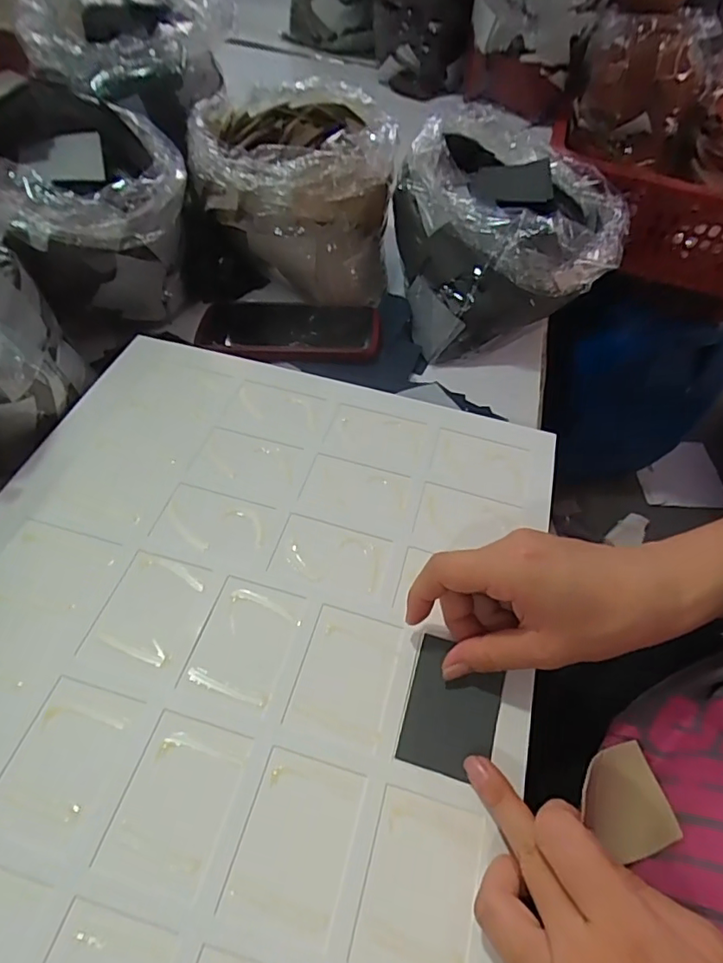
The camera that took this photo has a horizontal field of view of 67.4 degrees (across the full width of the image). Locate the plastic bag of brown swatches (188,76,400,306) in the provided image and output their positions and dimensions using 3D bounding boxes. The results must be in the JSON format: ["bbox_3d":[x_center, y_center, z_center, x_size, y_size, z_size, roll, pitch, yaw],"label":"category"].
[{"bbox_3d":[-0.067,-0.304,0.562,0.195,0.120,0.206,2,53,-4],"label":"plastic bag of brown swatches"}]

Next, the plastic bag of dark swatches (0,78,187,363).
[{"bbox_3d":[-0.239,-0.234,0.486,0.165,0.144,0.165,-16,58,-17],"label":"plastic bag of dark swatches"}]

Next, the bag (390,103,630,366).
[{"bbox_3d":[0.139,-0.244,0.541,0.192,0.132,0.195,-8,56,-12],"label":"bag"}]

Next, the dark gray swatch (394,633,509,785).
[{"bbox_3d":[0.050,0.122,0.294,0.047,0.004,0.066,14,59,9],"label":"dark gray swatch"}]

